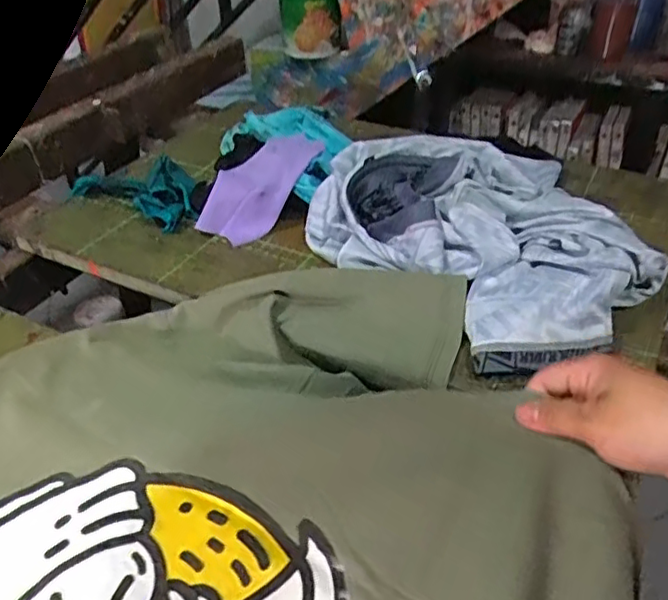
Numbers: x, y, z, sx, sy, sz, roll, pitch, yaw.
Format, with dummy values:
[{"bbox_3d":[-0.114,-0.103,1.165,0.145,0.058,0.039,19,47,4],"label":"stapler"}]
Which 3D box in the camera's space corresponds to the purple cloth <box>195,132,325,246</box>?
[{"bbox_3d":[-0.066,-0.117,0.633,0.076,0.053,0.138,21,46,27],"label":"purple cloth"}]

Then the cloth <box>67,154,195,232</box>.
[{"bbox_3d":[-0.200,-0.124,0.665,0.156,0.029,0.080,22,47,28],"label":"cloth"}]

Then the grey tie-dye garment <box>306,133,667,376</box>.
[{"bbox_3d":[0.118,-0.063,0.547,0.216,0.054,0.294,-28,46,-25],"label":"grey tie-dye garment"}]

